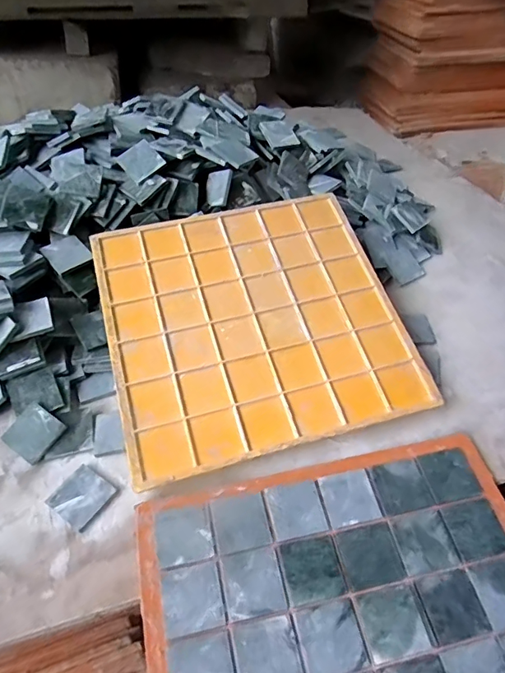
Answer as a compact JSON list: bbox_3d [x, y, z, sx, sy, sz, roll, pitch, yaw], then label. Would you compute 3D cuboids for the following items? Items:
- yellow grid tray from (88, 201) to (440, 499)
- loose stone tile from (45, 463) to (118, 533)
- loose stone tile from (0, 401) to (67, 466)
[{"bbox_3d":[0.001,-0.023,0.529,0.313,0.010,0.297,-14,65,-9],"label":"yellow grid tray"},{"bbox_3d":[-0.161,0.150,0.446,0.046,0.008,0.048,26,53,21],"label":"loose stone tile"},{"bbox_3d":[-0.221,0.097,0.479,0.049,0.006,0.048,32,66,15],"label":"loose stone tile"}]

